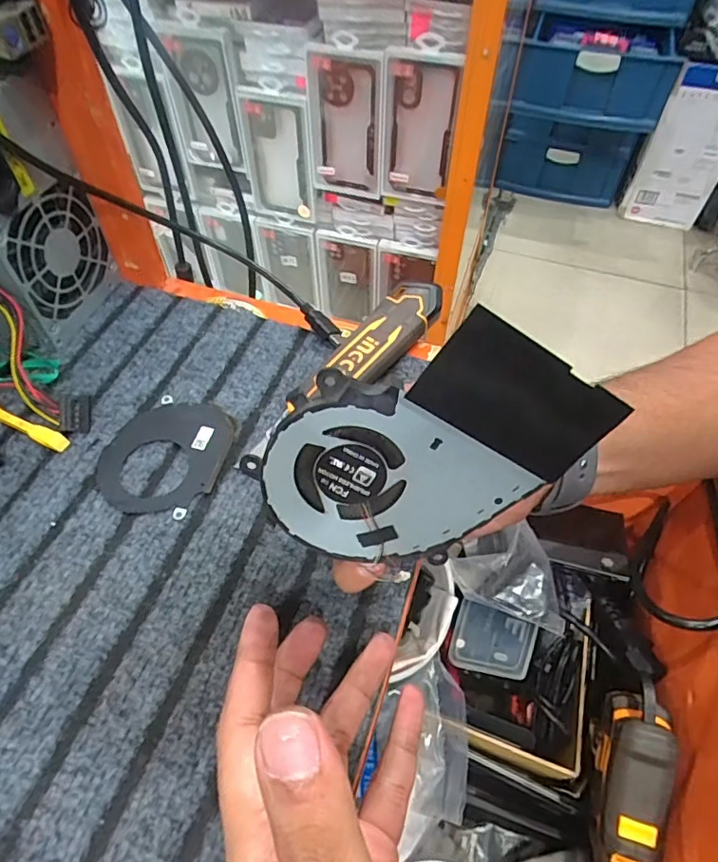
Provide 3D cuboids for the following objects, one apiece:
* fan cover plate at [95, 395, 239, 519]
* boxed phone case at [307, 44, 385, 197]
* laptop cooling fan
[{"bbox_3d":[-0.119,0.012,0.329,0.073,0.005,0.081,11,55,8],"label":"fan cover plate"},{"bbox_3d":[-0.018,-0.413,0.730,0.104,0.189,0.022,13,55,10],"label":"boxed phone case"},{"bbox_3d":[0.020,0.008,0.186,0.082,0.108,0.004,37,26,-19],"label":"laptop cooling fan"}]

